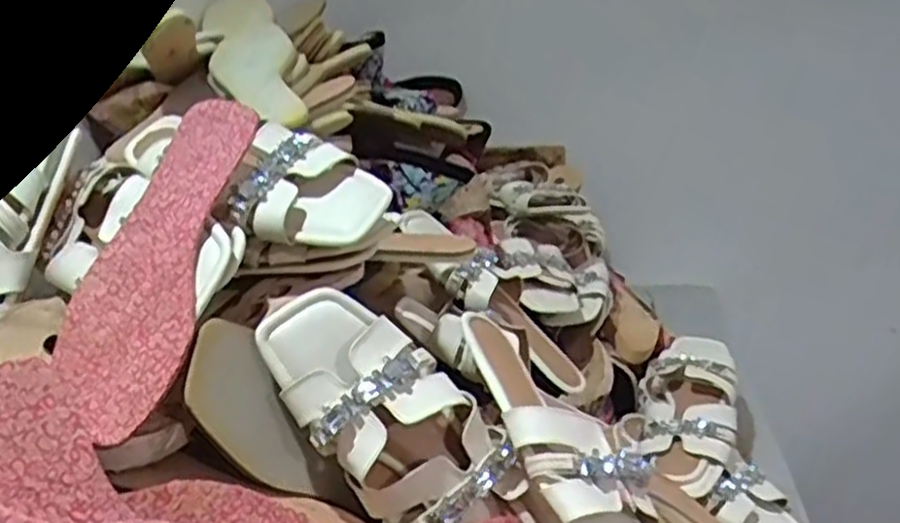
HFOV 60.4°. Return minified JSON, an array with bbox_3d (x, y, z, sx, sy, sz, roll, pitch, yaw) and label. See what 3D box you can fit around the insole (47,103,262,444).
[{"bbox_3d":[-0.183,-0.007,0.496,0.084,0.005,0.233,11,64,15],"label":"insole"}]

